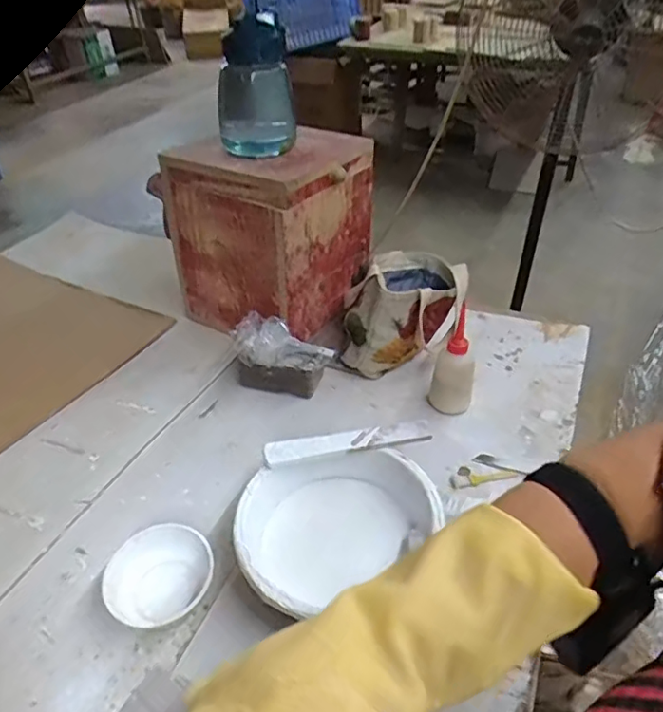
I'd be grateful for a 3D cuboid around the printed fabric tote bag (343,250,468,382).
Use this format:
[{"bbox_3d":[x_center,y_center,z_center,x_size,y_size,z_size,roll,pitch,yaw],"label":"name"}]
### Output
[{"bbox_3d":[0.122,-0.084,0.941,0.188,0.138,0.189,5,40,7],"label":"printed fabric tote bag"}]

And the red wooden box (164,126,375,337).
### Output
[{"bbox_3d":[-0.100,-0.213,0.977,0.255,0.297,0.249,25,46,28],"label":"red wooden box"}]

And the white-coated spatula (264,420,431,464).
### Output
[{"bbox_3d":[0.020,0.104,0.681,0.197,0.012,0.034,-8,40,-8],"label":"white-coated spatula"}]

